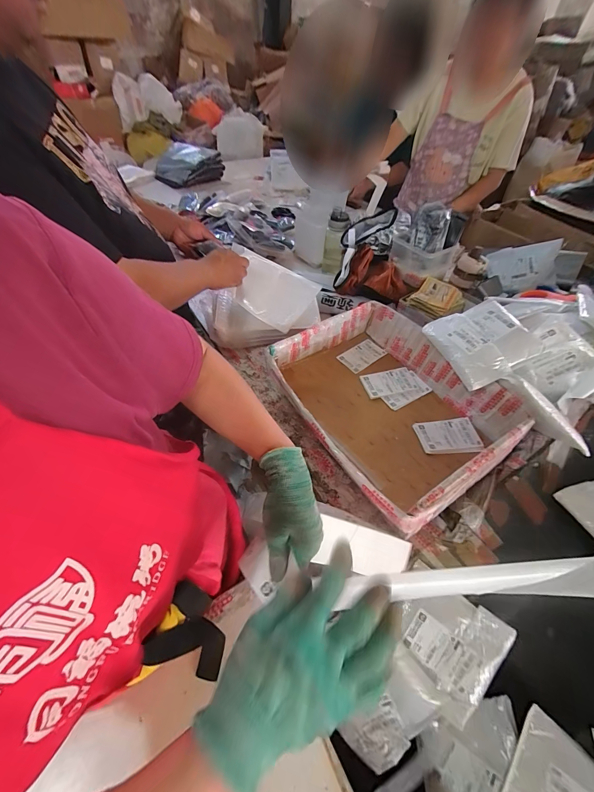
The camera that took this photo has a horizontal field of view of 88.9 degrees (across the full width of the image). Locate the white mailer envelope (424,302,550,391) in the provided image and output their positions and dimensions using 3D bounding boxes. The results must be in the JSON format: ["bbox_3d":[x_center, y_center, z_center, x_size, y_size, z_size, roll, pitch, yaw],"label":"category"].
[{"bbox_3d":[0.413,-0.126,0.674,0.174,0.029,0.188,-27,65,4],"label":"white mailer envelope"}]

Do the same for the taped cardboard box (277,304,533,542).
[{"bbox_3d":[0.214,-0.007,0.715,0.363,0.115,0.497,-28,57,-22],"label":"taped cardboard box"}]

